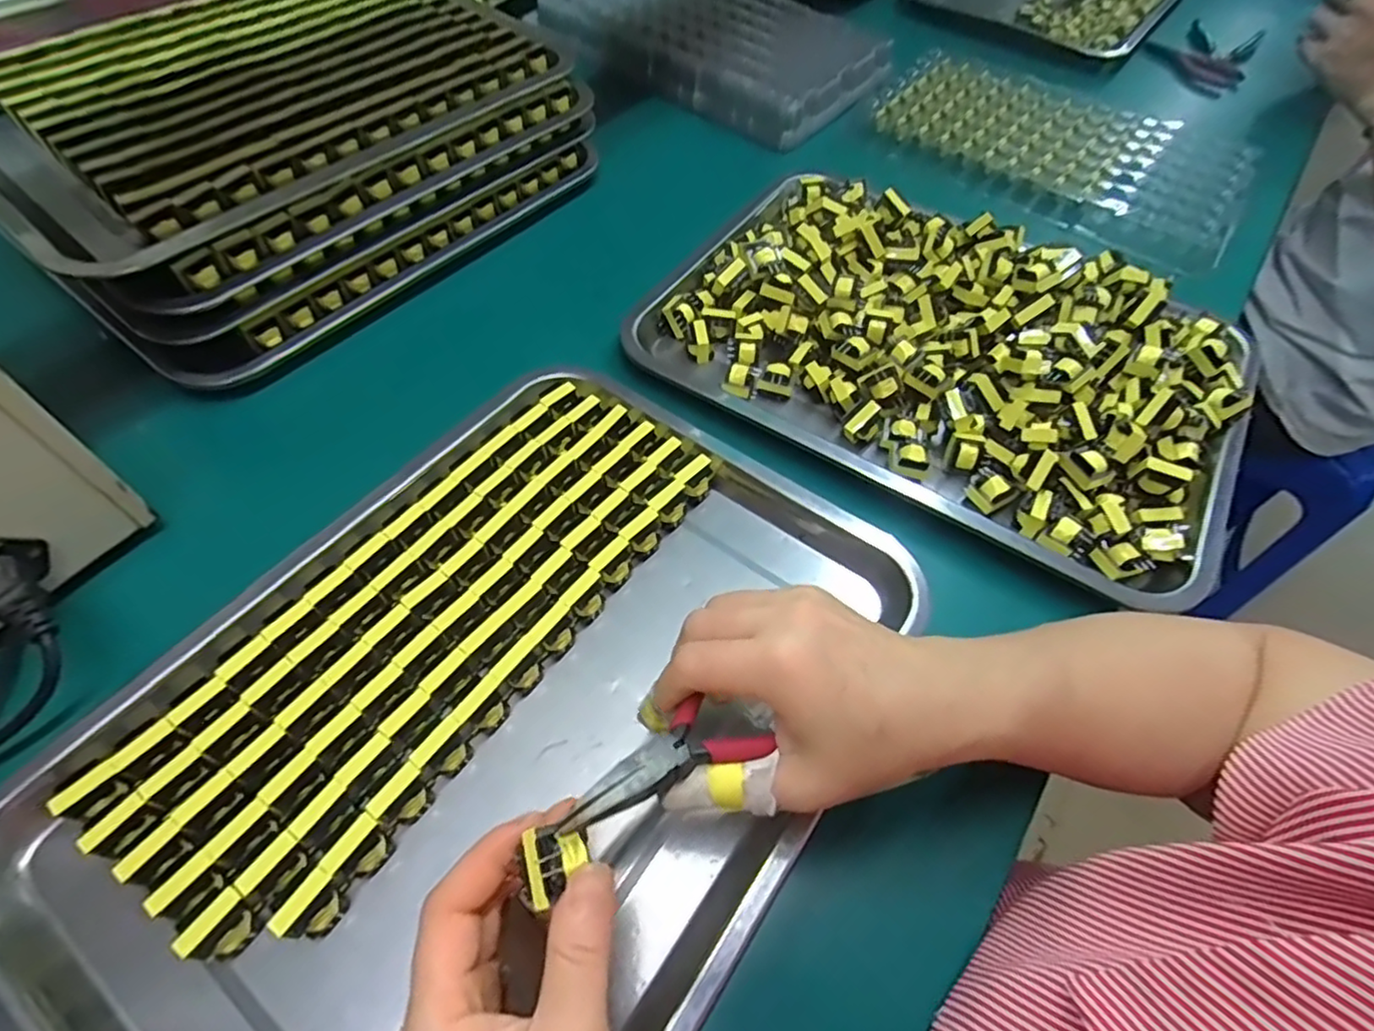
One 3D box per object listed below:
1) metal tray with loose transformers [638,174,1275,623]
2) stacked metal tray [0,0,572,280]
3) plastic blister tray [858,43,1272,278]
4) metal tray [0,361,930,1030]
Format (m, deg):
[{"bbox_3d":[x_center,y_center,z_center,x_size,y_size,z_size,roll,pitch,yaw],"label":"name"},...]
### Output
[{"bbox_3d":[0.182,-0.125,0.458,0.393,0.055,0.284,35,61,16],"label":"metal tray with loose transformers"},{"bbox_3d":[-0.314,-0.319,0.482,0.261,0.038,0.384,37,62,18],"label":"stacked metal tray"},{"bbox_3d":[0.370,-0.373,0.649,0.340,0.029,0.223,32,61,15],"label":"plastic blister tray"},{"bbox_3d":[-0.092,0.084,0.313,0.298,0.022,0.388,32,61,15],"label":"metal tray"}]

